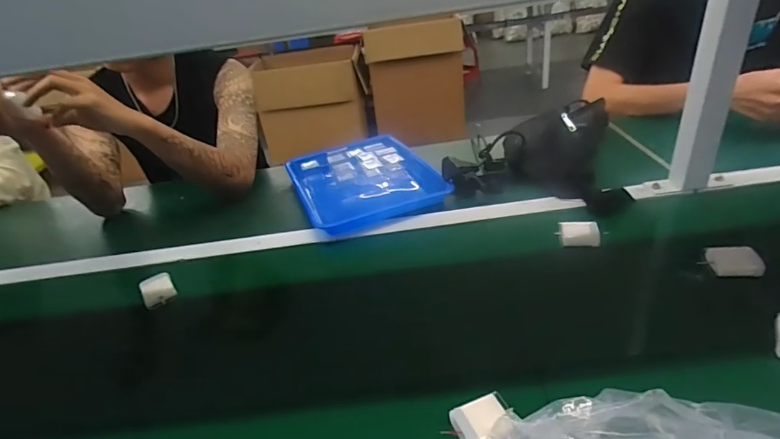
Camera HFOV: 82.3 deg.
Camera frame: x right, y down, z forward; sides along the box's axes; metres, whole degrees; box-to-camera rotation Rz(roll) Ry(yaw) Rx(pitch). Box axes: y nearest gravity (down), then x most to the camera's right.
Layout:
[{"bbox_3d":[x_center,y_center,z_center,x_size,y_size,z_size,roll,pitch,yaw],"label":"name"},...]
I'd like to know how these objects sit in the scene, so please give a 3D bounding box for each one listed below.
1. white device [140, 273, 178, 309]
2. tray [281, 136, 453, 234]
[{"bbox_3d":[-0.337,0.101,0.649,0.041,0.019,0.060,-25,35,-26],"label":"white device"},{"bbox_3d":[-0.049,-0.076,0.870,0.262,0.047,0.299,-17,32,-14],"label":"tray"}]

